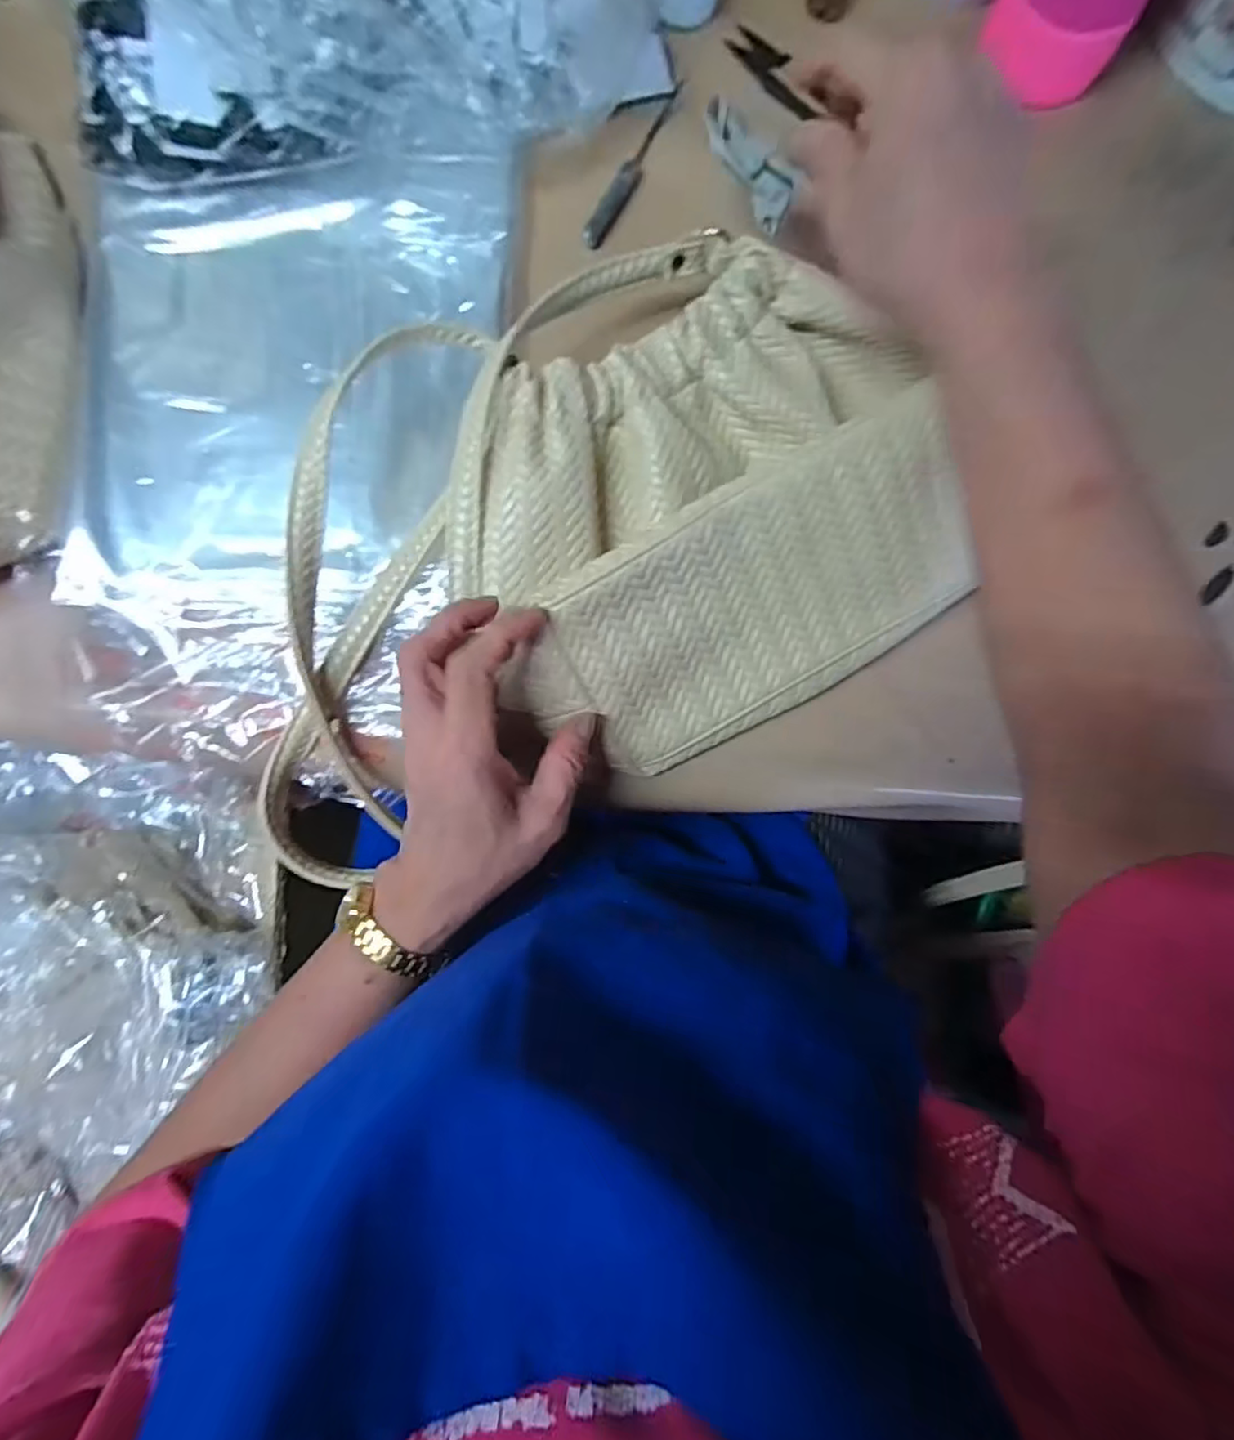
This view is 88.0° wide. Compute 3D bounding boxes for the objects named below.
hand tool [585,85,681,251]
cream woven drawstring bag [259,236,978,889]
[{"bbox_3d":[0.011,-0.339,0.393,0.011,0.010,0.115,30,86,2],"label":"hand tool"},{"bbox_3d":[-0.024,-0.094,0.348,0.436,0.094,0.246,-25,86,-2],"label":"cream woven drawstring bag"}]

